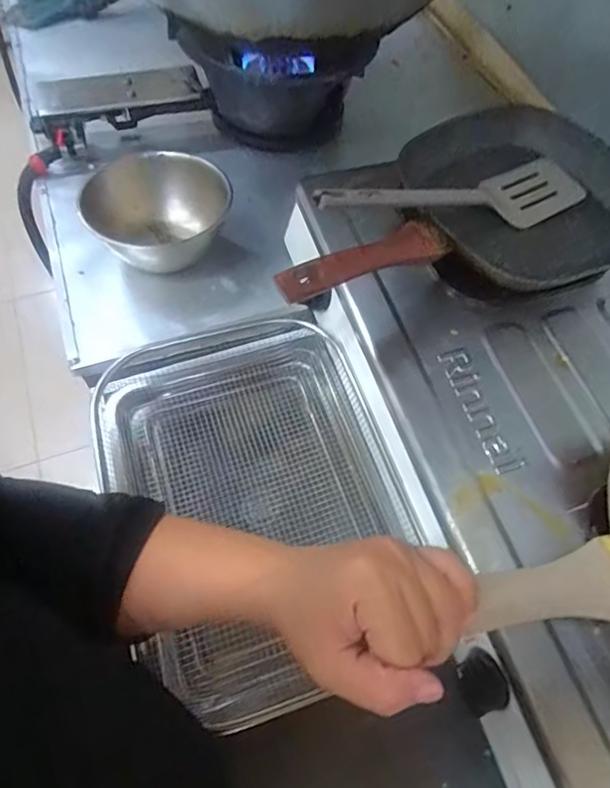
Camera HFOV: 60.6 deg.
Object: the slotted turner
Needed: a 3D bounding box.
[{"bbox_3d":[0.150,-0.201,0.526,0.315,0.039,0.070,-13,62,-26],"label":"slotted turner"}]

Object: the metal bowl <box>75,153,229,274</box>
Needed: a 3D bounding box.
[{"bbox_3d":[-0.192,-0.239,0.696,0.166,0.086,0.174,2,61,-3],"label":"metal bowl"}]

